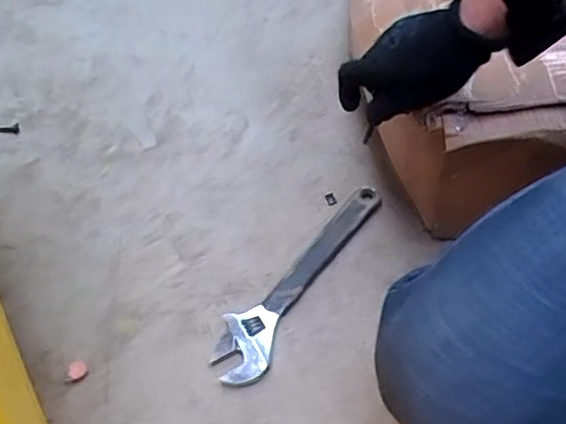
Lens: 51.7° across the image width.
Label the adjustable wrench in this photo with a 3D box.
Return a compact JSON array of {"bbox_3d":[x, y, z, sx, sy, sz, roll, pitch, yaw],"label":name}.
[{"bbox_3d":[0.017,0.071,0.677,0.063,0.014,0.287,27,60,21],"label":"adjustable wrench"}]

